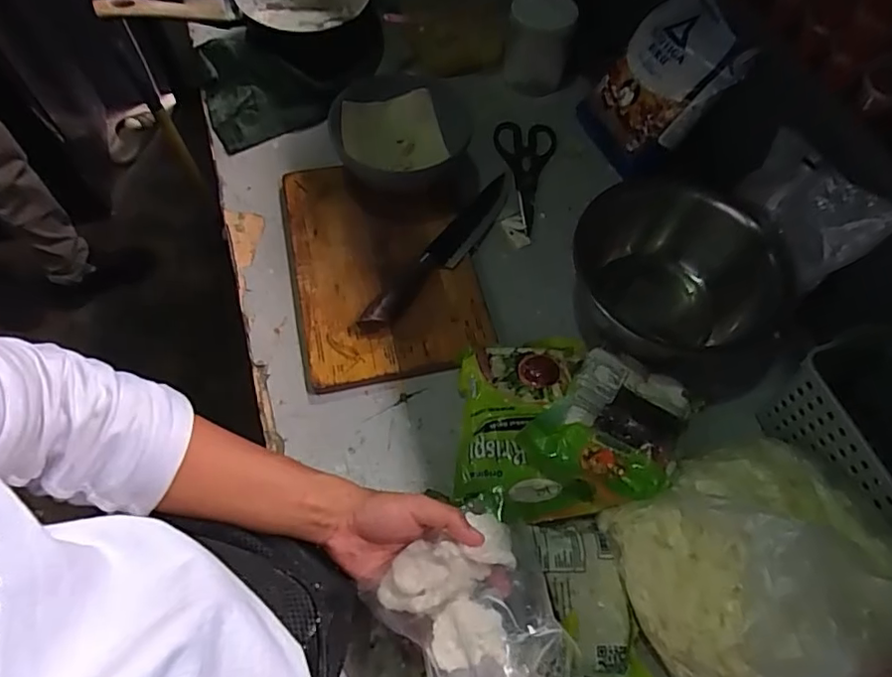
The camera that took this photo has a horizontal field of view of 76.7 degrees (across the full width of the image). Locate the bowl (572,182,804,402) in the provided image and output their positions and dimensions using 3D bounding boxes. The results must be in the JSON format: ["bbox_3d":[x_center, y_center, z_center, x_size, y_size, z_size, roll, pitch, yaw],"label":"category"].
[{"bbox_3d":[0.246,-0.052,0.586,0.182,0.101,0.228,-24,65,-14],"label":"bowl"}]

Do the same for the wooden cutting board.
[{"bbox_3d":[-0.075,-0.088,0.640,0.200,0.021,0.284,-12,63,-9],"label":"wooden cutting board"}]

